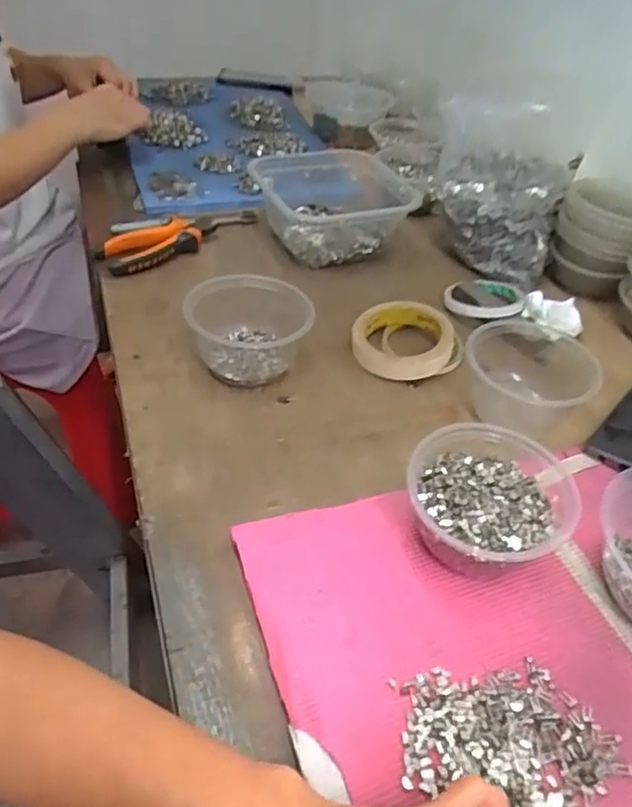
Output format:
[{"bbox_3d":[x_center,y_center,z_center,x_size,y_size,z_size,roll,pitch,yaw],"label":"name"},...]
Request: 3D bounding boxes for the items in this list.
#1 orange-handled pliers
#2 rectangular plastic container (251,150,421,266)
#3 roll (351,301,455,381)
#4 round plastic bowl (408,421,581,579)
[{"bbox_3d":[-0.156,-0.200,0.750,0.213,0.033,0.057,-30,52,-31],"label":"orange-handled pliers"},{"bbox_3d":[0.031,-0.254,0.787,0.207,0.073,0.192,-5,43,-9],"label":"rectangular plastic container"},{"bbox_3d":[0.087,-0.064,0.625,0.096,0.035,0.096,2,43,-2],"label":"roll"},{"bbox_3d":[0.125,0.072,0.444,0.106,0.060,0.115,4,42,-3],"label":"round plastic bowl"}]

